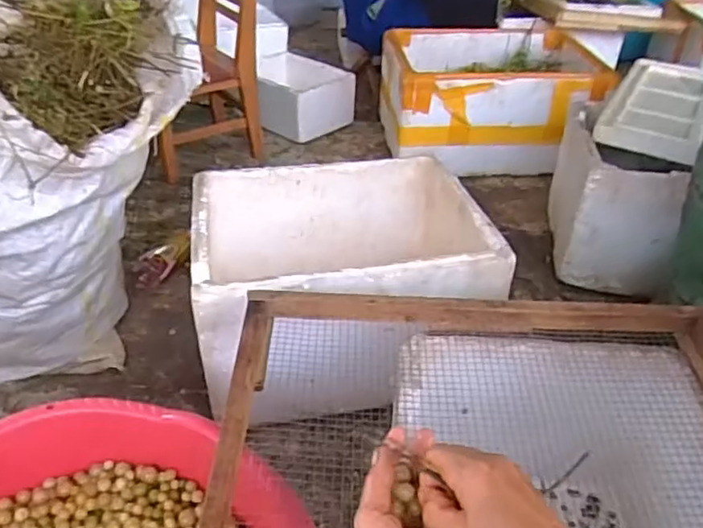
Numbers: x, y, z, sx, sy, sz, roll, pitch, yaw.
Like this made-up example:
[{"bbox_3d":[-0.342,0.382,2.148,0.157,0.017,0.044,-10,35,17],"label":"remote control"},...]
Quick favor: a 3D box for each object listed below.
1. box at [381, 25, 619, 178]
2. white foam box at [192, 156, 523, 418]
[{"bbox_3d":[0.414,-0.500,1.820,0.624,0.264,0.476,1,37,-3],"label":"box"},{"bbox_3d":[-0.015,0.025,1.087,0.482,0.268,0.376,-3,38,-7],"label":"white foam box"}]

